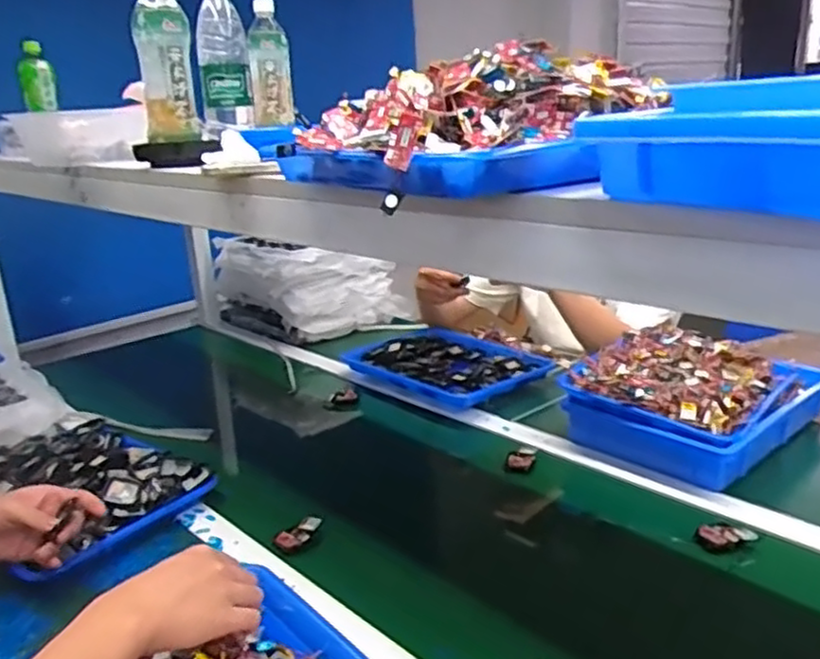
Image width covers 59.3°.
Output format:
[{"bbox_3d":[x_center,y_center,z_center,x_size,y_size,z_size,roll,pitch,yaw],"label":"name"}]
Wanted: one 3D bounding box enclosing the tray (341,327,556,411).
[{"bbox_3d":[0.066,0.061,1.316,0.344,0.044,0.249,13,24,42],"label":"tray"}]

